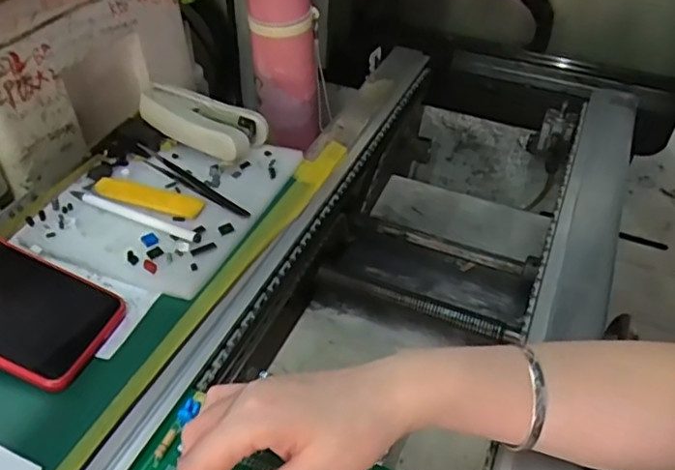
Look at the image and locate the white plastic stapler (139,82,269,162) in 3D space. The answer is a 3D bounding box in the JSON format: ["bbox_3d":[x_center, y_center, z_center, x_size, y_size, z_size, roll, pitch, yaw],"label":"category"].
[{"bbox_3d":[-0.121,-0.100,0.542,0.107,0.039,0.049,22,45,22],"label":"white plastic stapler"}]

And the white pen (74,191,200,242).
[{"bbox_3d":[-0.158,-0.017,0.475,0.125,0.007,0.011,20,44,20],"label":"white pen"}]

